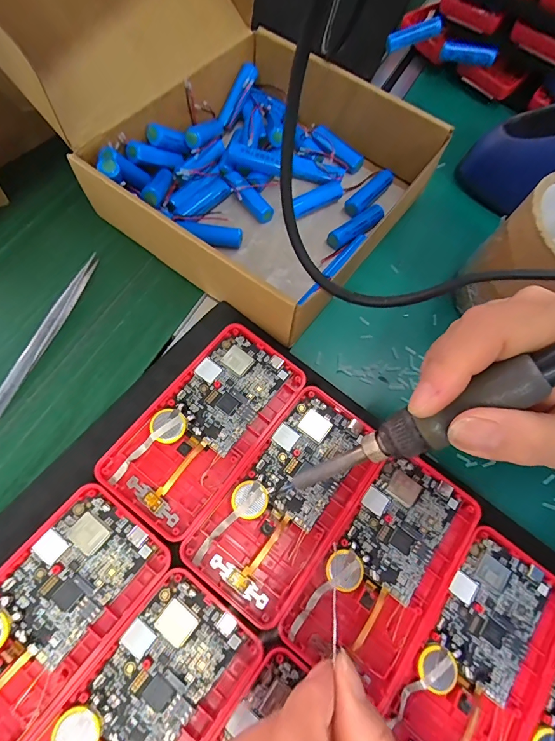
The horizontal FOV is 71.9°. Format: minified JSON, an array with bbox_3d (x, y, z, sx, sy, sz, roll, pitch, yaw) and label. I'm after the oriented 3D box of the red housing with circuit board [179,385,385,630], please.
[{"bbox_3d":[0.008,0.069,0.214,0.062,0.010,0.119,38,70,10],"label":"red housing with circuit board"}]

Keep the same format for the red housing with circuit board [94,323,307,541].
[{"bbox_3d":[-0.040,0.030,0.223,0.062,0.012,0.119,37,70,9],"label":"red housing with circuit board"}]

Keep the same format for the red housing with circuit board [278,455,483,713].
[{"bbox_3d":[0.060,0.104,0.207,0.060,0.009,0.119,38,70,10],"label":"red housing with circuit board"}]

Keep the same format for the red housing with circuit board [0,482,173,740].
[{"bbox_3d":[-0.113,0.120,0.185,0.062,0.020,0.119,38,70,10],"label":"red housing with circuit board"}]

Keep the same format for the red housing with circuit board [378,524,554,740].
[{"bbox_3d":[0.105,0.149,0.197,0.064,0.012,0.119,39,70,10],"label":"red housing with circuit board"}]

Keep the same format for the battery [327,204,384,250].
[{"bbox_3d":[0.062,-0.111,0.299,0.048,0.018,0.015,-34,75,-17],"label":"battery"}]

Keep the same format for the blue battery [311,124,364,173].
[{"bbox_3d":[0.049,-0.189,0.332,0.018,0.019,0.055,-40,77,-18],"label":"blue battery"}]

